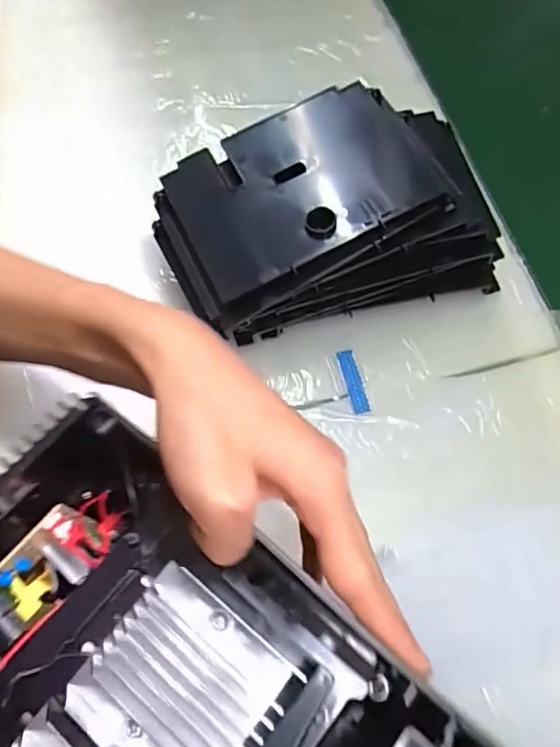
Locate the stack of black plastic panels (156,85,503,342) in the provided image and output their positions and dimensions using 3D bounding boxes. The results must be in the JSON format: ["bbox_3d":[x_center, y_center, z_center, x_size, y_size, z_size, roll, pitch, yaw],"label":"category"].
[{"bbox_3d":[0.032,-0.115,0.383,0.231,0.070,0.147,-16,66,-7],"label":"stack of black plastic panels"}]

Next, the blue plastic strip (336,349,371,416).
[{"bbox_3d":[0.052,0.005,0.381,0.011,0.005,0.049,-12,66,-5],"label":"blue plastic strip"}]

